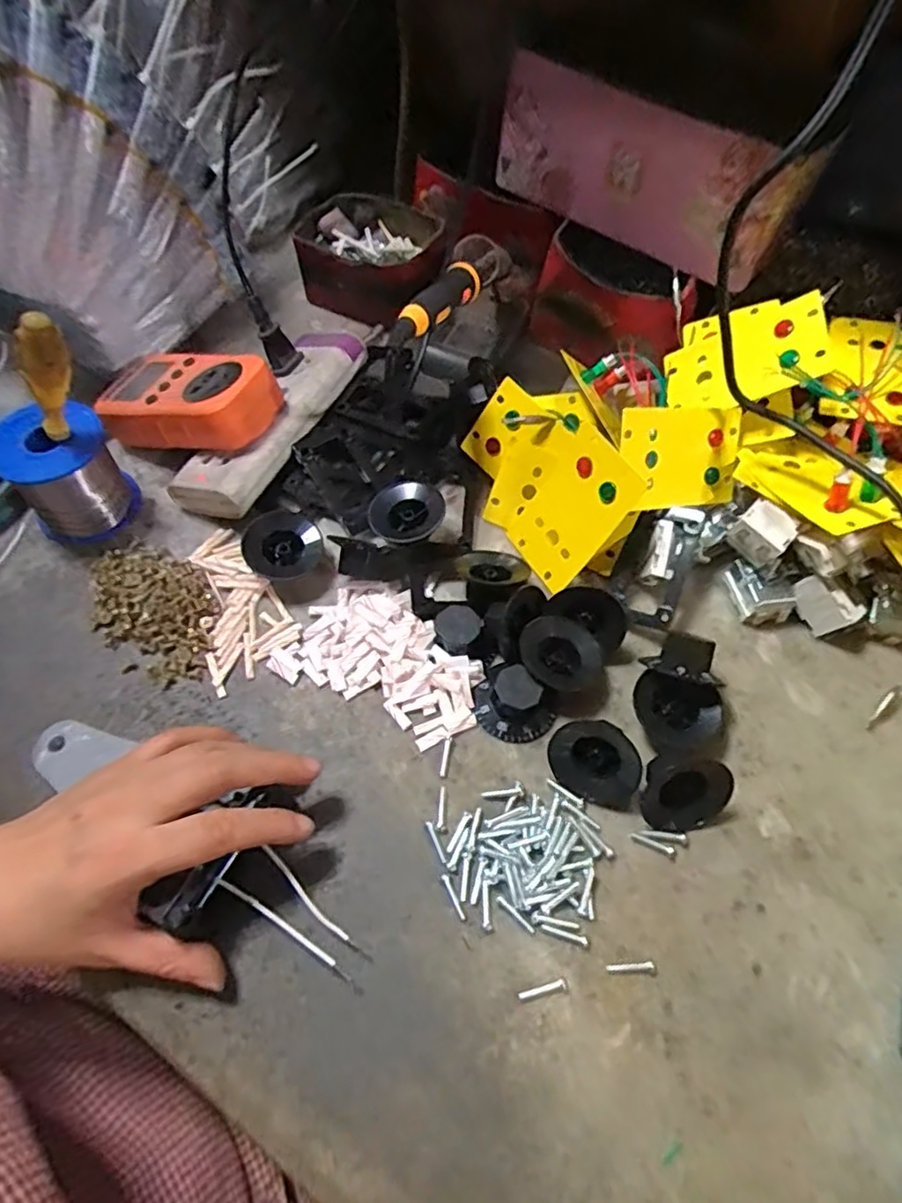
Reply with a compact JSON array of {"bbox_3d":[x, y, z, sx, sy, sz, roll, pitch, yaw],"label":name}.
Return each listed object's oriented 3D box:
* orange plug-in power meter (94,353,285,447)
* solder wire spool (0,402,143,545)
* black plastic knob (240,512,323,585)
[{"bbox_3d":[-0.175,-0.136,0.432,0.126,0.038,0.063,9,59,23],"label":"orange plug-in power meter"},{"bbox_3d":[-0.241,-0.081,0.405,0.064,0.070,0.059,-34,66,-19],"label":"solder wire spool"},{"bbox_3d":[-0.106,-0.035,0.409,0.047,0.020,0.042,-17,62,-11],"label":"black plastic knob"}]

